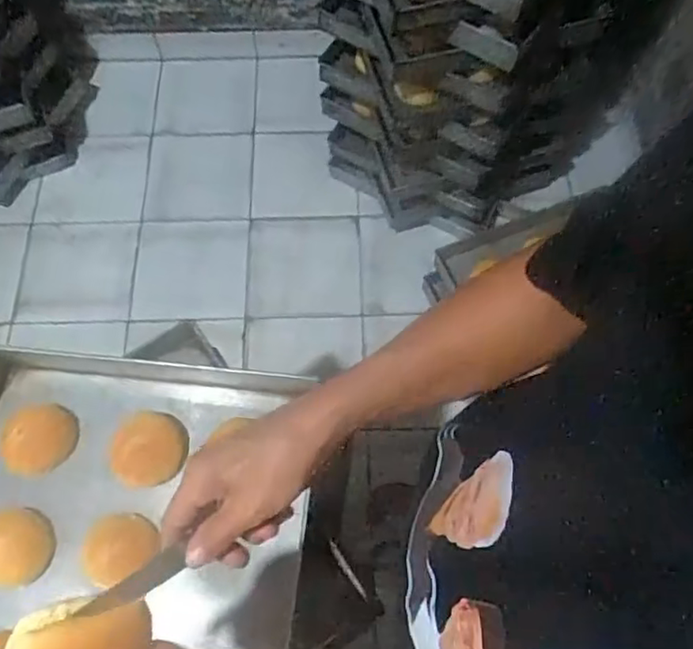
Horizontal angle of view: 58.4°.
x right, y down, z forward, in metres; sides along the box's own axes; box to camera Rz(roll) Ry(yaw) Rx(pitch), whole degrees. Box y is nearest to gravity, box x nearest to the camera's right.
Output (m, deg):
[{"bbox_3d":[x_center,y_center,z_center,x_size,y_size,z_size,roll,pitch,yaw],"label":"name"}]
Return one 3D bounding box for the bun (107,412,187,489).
[{"bbox_3d":[-0.252,0.154,0.793,0.090,0.050,0.098,-10,66,-4],"label":"bun"}]

